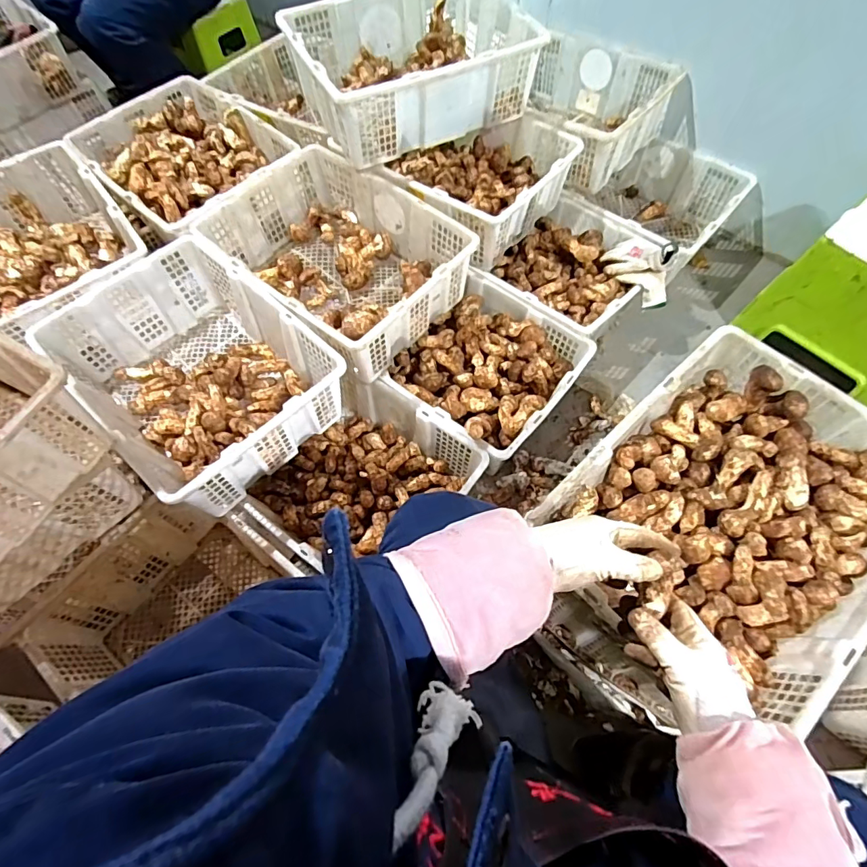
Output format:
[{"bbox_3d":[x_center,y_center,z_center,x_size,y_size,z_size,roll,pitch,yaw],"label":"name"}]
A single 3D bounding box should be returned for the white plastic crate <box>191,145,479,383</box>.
[{"bbox_3d":[-0.207,-0.369,1.035,0.478,0.161,0.366,37,69,19],"label":"white plastic crate"}]

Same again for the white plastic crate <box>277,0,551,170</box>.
[{"bbox_3d":[-0.050,-0.819,1.080,0.475,0.166,0.356,-27,64,-12],"label":"white plastic crate"}]

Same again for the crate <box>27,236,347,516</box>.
[{"bbox_3d":[-0.442,-0.120,0.910,0.476,0.165,0.344,39,70,20],"label":"crate"}]

